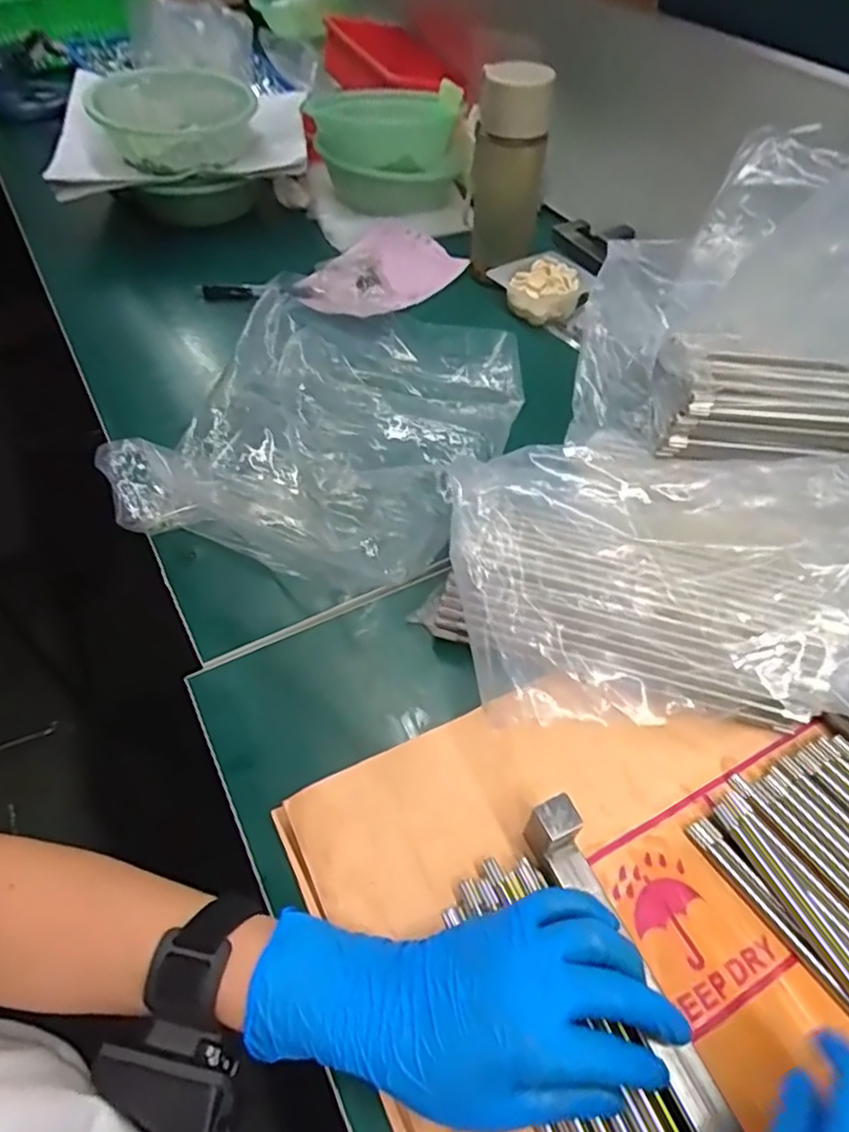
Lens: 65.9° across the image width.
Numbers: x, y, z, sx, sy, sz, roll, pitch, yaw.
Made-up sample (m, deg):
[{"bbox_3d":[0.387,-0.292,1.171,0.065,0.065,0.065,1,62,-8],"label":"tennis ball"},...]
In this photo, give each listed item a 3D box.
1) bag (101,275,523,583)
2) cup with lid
[{"bbox_3d":[-0.065,-0.136,0.561,0.264,0.054,0.342,13,52,9],"label":"bag"},{"bbox_3d":[0.086,-0.392,0.672,0.069,0.185,0.058,4,52,2],"label":"cup with lid"}]

